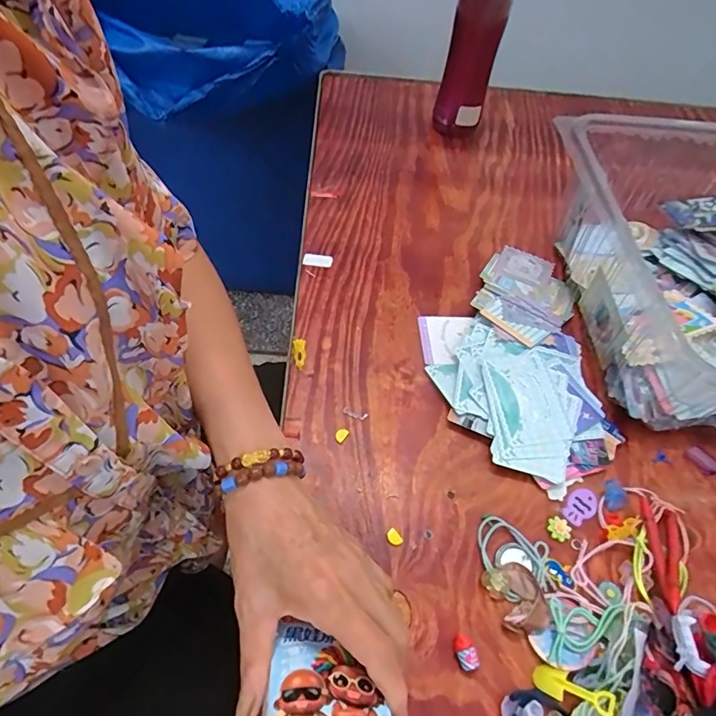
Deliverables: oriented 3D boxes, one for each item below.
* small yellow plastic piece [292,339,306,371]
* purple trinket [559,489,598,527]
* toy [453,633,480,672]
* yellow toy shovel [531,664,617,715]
[{"bbox_3d":[-0.057,-0.003,0.453,0.012,0.004,0.031,-5,68,-3],"label":"small yellow plastic piece"},{"bbox_3d":[0.184,0.123,0.388,0.022,0.004,0.034,40,61,20],"label":"purple trinket"},{"bbox_3d":[0.073,0.199,0.319,0.012,0.012,0.021,-15,58,-15],"label":"toy"},{"bbox_3d":[0.139,0.216,0.304,0.048,0.006,0.017,8,54,31],"label":"yellow toy shovel"}]

